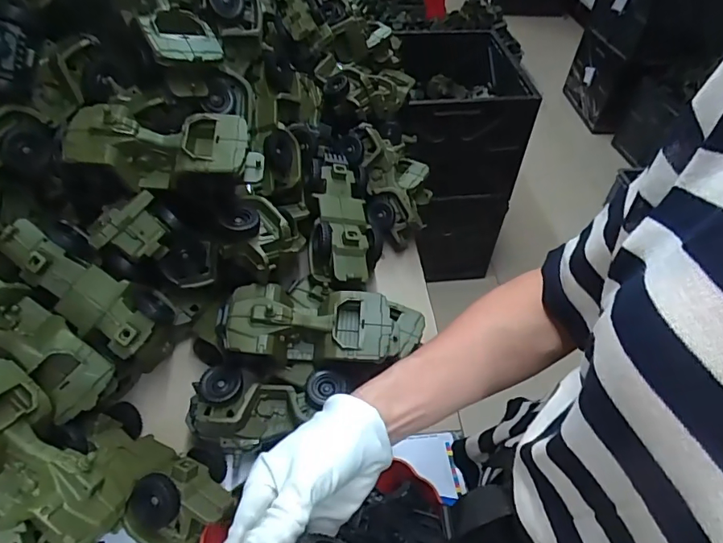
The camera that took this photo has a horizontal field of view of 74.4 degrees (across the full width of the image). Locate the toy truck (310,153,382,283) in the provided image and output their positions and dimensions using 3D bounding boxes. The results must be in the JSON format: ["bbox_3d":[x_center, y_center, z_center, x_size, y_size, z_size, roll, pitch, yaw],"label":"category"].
[{"bbox_3d":[-0.028,-0.059,0.640,0.087,0.076,0.190,5,58,-17],"label":"toy truck"}]

